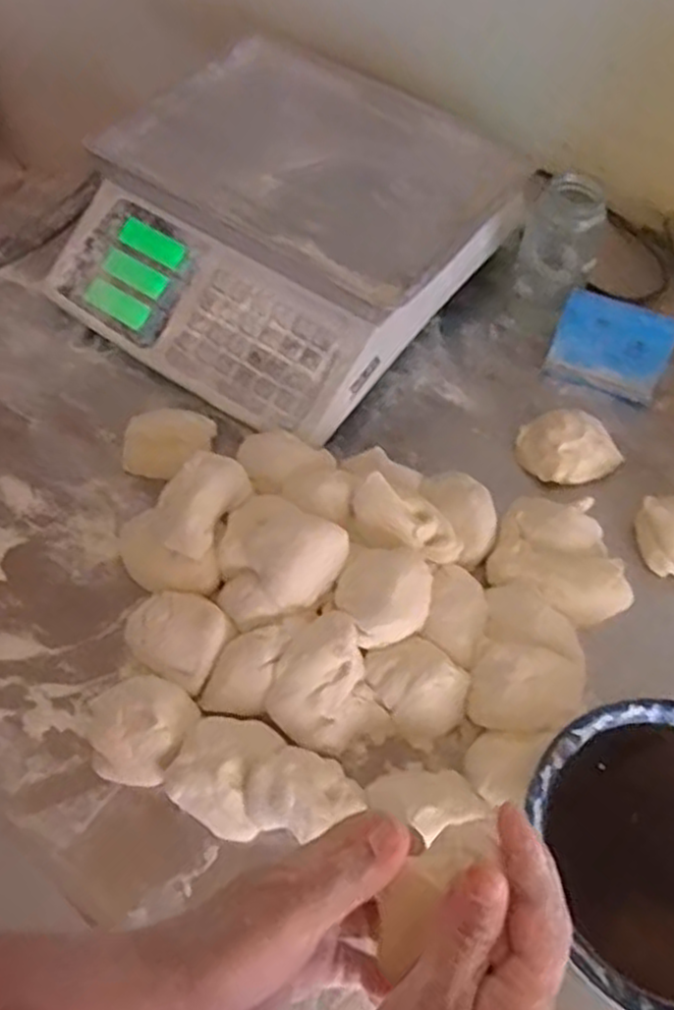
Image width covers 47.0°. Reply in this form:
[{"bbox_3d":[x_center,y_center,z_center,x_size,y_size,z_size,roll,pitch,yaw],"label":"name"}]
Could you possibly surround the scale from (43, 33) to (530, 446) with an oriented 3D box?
[{"bbox_3d":[-0.044,-0.266,0.719,0.343,0.094,0.362,35,64,19],"label":"scale"}]

